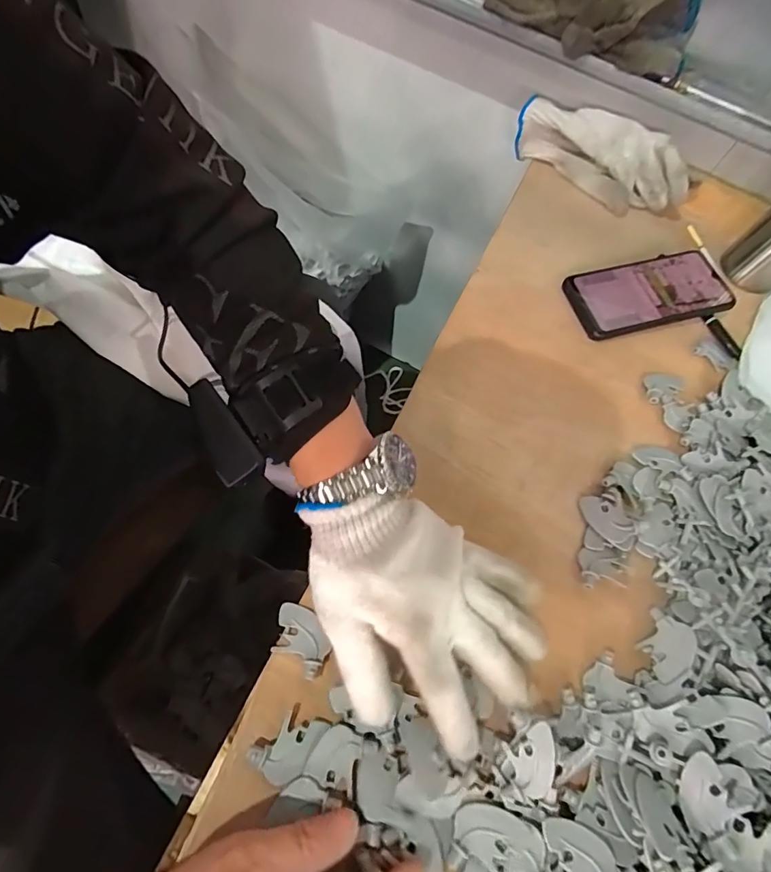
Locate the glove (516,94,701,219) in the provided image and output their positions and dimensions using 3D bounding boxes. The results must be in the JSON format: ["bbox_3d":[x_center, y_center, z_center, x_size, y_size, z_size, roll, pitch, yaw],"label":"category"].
[{"bbox_3d":[0.248,-0.316,0.515,0.209,0.053,0.064,26,65,4],"label":"glove"}]

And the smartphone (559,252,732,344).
[{"bbox_3d":[0.269,-0.146,0.461,0.167,0.010,0.074,-14,66,-10],"label":"smartphone"}]

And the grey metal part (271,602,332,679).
[{"bbox_3d":[-0.057,0.134,0.305,0.042,0.009,0.032,28,66,10],"label":"grey metal part"}]

